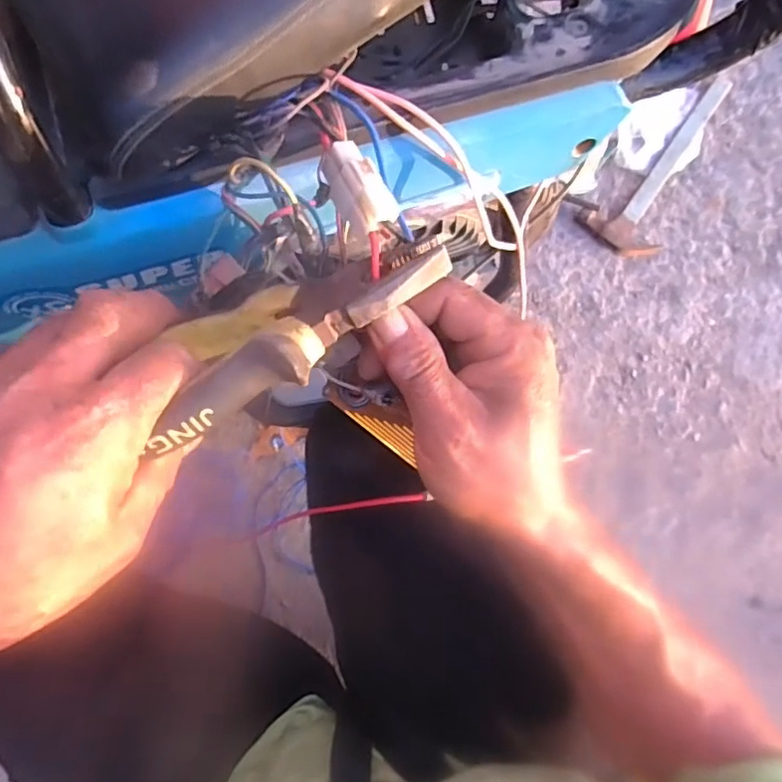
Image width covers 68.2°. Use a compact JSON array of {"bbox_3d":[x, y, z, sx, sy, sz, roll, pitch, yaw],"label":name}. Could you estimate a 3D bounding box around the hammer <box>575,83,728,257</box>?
[{"bbox_3d":[0.419,-0.329,0.850,0.119,0.040,0.324,42,83,-2],"label":"hammer"}]

